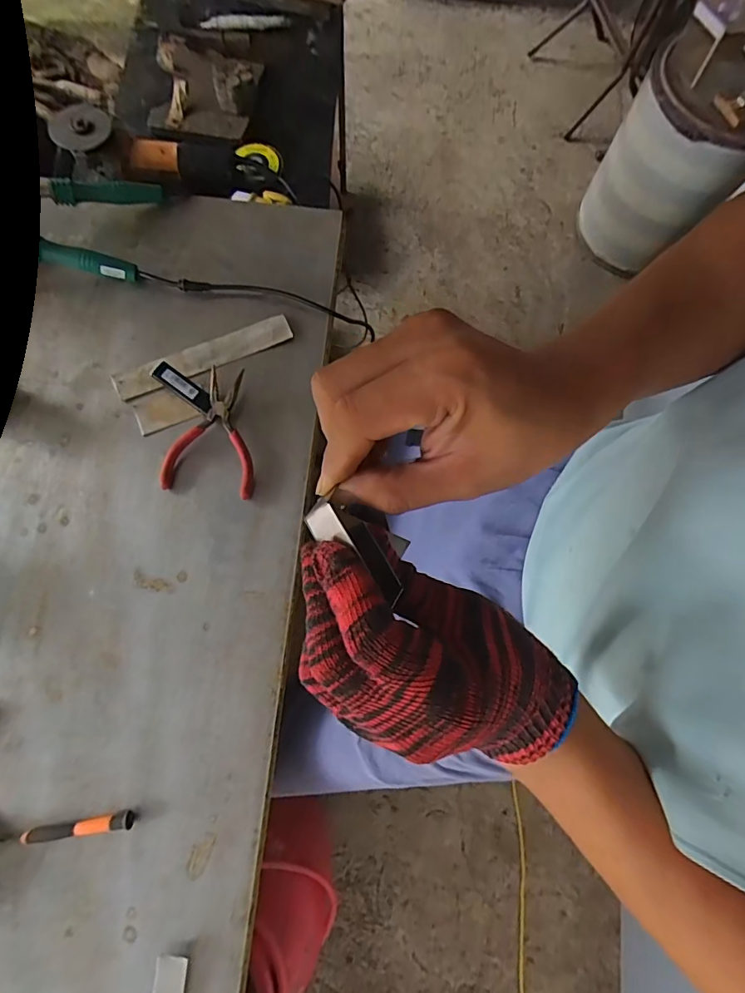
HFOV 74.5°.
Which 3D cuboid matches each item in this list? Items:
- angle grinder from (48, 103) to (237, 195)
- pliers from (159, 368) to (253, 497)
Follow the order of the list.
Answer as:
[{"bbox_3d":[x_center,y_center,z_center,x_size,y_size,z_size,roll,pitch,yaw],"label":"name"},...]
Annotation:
[{"bbox_3d":[-0.379,-0.579,0.836,0.287,0.080,0.085,3,74,-14],"label":"angle grinder"},{"bbox_3d":[-0.175,-0.073,0.556,0.096,0.024,0.141,7,74,0],"label":"pliers"}]

